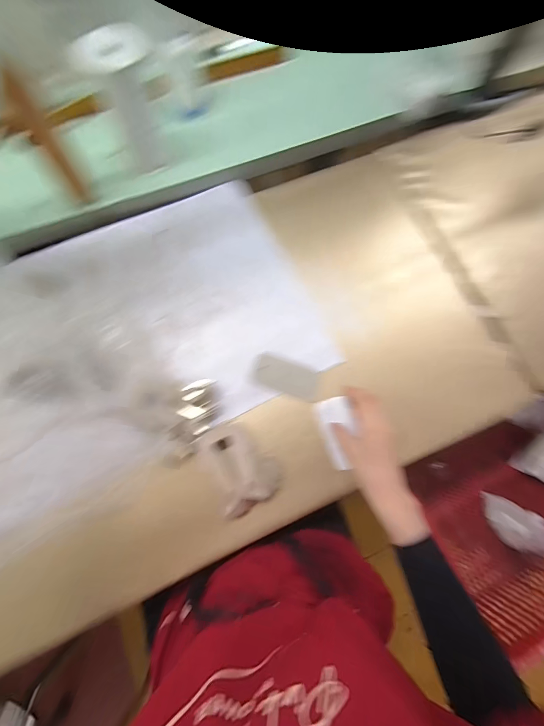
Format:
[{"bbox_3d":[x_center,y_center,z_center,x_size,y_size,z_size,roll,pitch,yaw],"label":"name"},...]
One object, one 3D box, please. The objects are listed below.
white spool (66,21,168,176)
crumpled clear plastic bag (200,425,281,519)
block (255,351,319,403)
[{"bbox_3d":[-0.206,-0.390,0.479,0.095,0.148,0.079,-42,83,-12],"label":"white spool"},{"bbox_3d":[-0.042,0.144,0.442,0.085,0.039,0.113,-23,77,-8],"label":"crumpled clear plastic bag"},{"bbox_3d":[0.024,0.021,0.492,0.102,0.009,0.051,22,75,-6],"label":"block"}]

